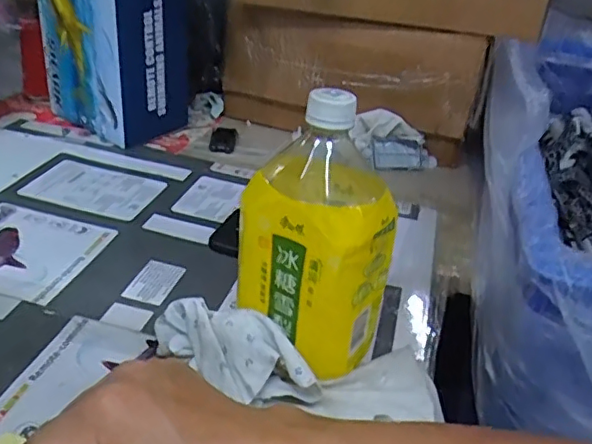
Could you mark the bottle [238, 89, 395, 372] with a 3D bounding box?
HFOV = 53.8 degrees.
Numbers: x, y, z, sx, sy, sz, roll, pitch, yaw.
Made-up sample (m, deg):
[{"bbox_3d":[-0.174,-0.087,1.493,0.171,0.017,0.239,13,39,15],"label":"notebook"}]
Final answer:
[{"bbox_3d":[0.019,0.013,0.400,0.085,0.201,0.084,6,31,-3],"label":"bottle"}]

